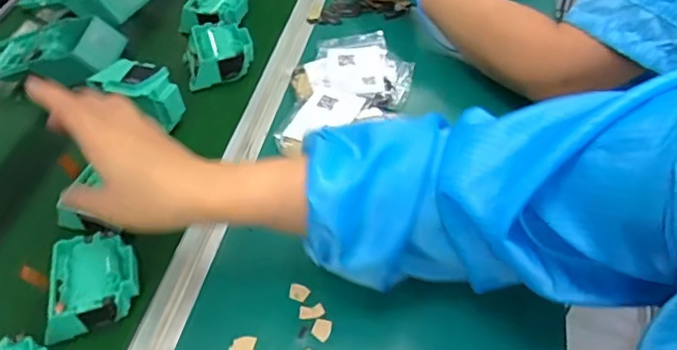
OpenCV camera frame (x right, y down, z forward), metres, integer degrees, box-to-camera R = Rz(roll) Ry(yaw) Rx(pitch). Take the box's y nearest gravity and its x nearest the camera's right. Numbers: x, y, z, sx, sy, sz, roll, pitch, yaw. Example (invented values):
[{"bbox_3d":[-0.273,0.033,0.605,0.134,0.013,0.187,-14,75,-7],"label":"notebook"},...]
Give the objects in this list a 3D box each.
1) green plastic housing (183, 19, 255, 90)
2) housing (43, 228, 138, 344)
[{"bbox_3d":[-0.139,-0.146,0.685,0.081,0.038,0.081,-12,48,-10],"label":"green plastic housing"},{"bbox_3d":[-0.206,0.089,0.481,0.076,0.033,0.075,-12,48,-10],"label":"housing"}]

